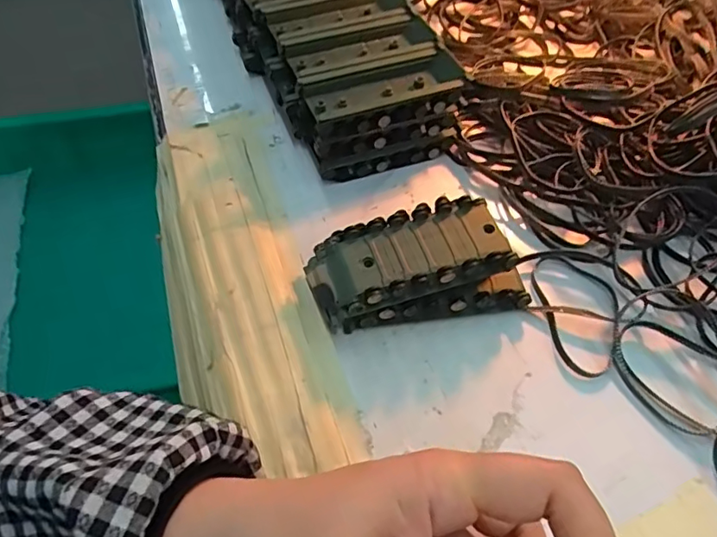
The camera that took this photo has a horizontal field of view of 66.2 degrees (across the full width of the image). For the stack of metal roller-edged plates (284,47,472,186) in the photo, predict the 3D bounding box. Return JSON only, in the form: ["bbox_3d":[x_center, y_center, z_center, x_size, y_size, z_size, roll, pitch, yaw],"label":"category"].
[{"bbox_3d":[0.014,-0.097,0.353,0.102,0.050,0.045,-14,55,-12],"label":"stack of metal roller-edged plates"}]

